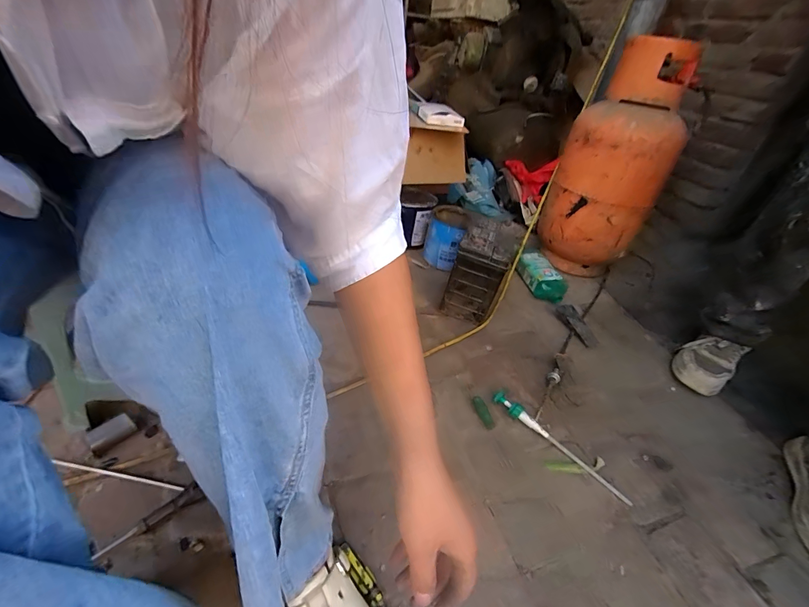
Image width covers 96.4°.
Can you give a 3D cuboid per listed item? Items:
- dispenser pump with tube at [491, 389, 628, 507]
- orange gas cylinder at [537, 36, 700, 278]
[{"bbox_3d":[0.289,0.263,0.692,0.023,0.029,0.283,-25,48,-36],"label":"dispenser pump with tube"},{"bbox_3d":[0.633,-0.419,1.130,0.300,0.631,0.280,25,38,18],"label":"orange gas cylinder"}]

